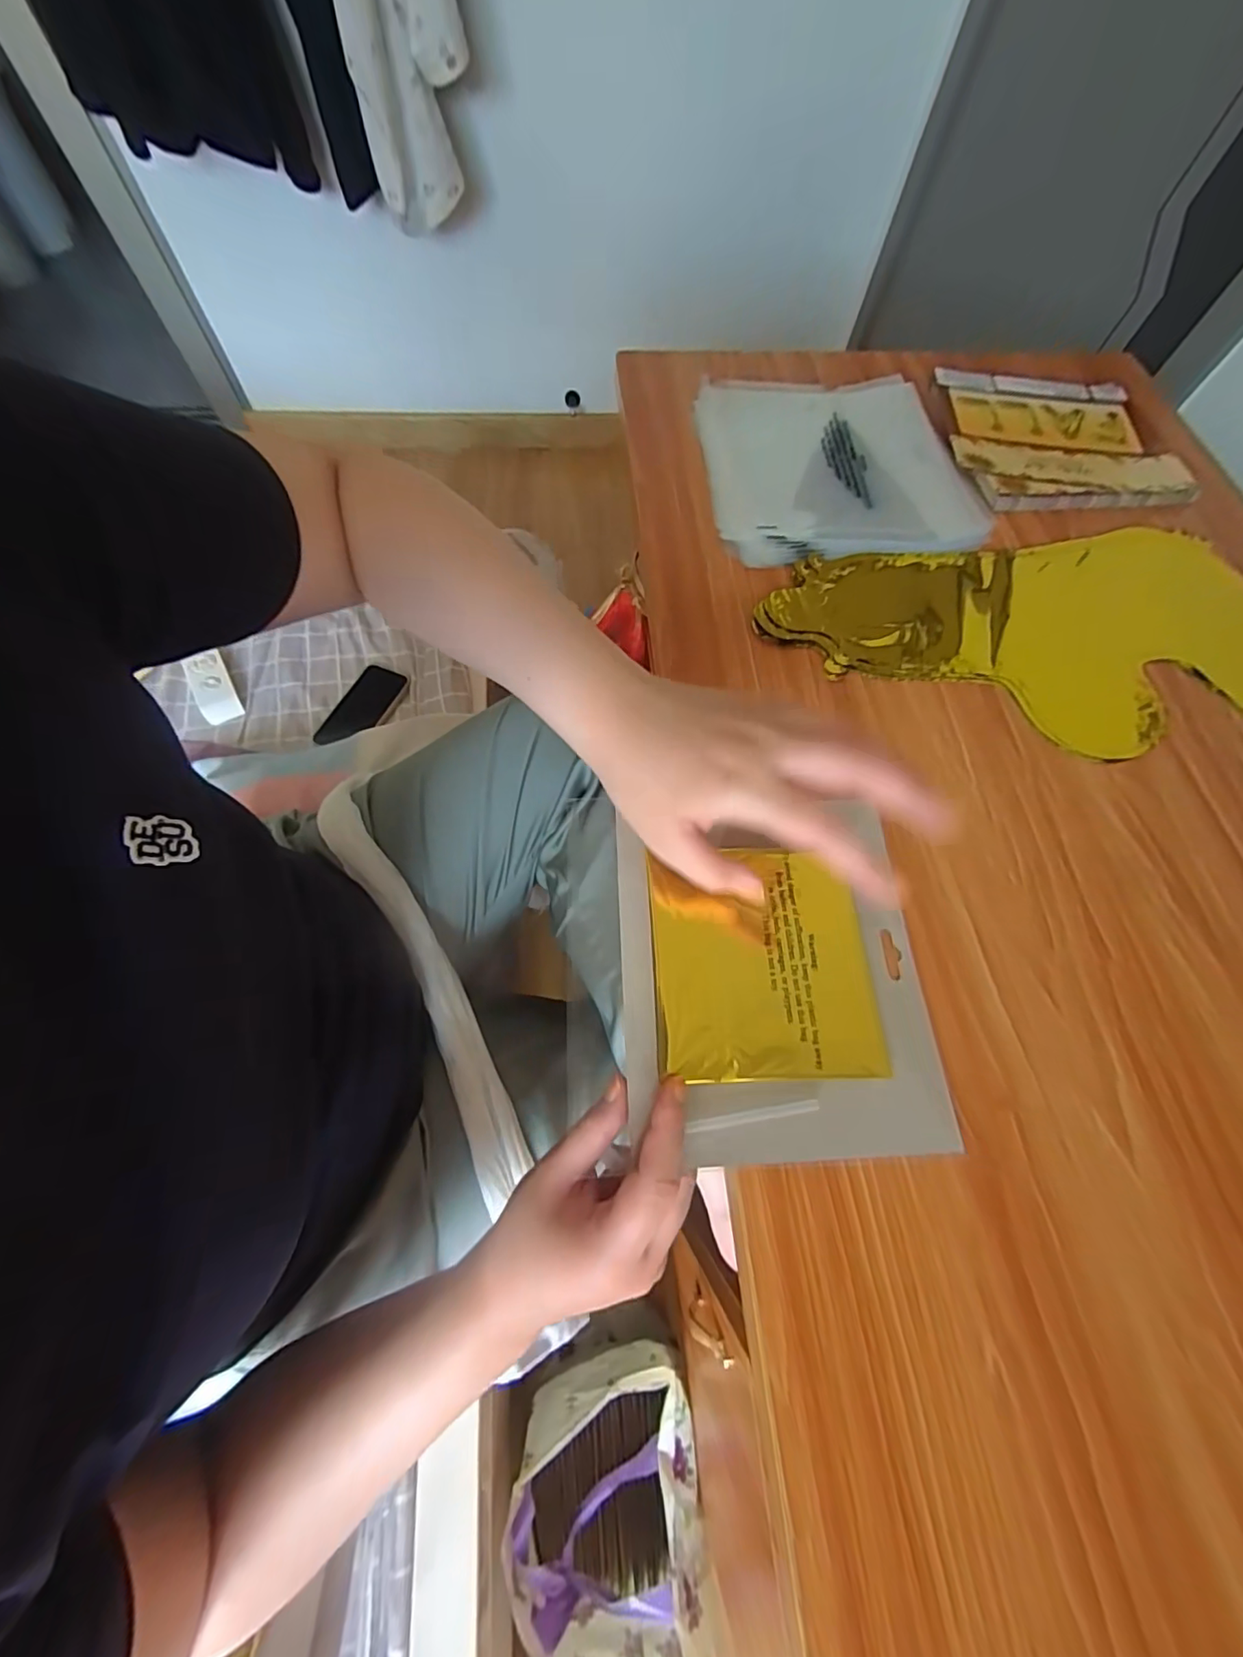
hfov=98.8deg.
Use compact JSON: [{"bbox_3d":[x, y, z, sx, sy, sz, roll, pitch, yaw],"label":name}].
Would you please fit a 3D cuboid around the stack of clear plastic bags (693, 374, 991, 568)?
[{"bbox_3d":[0.182,-0.318,0.458,0.216,0.009,0.222,-3,67,-3],"label":"stack of clear plastic bags"}]

